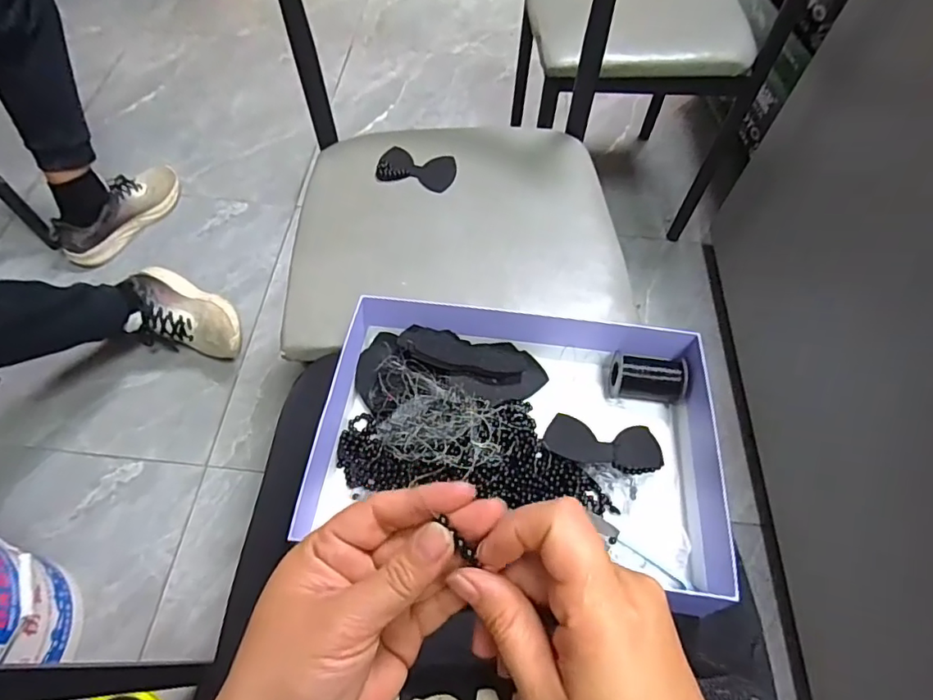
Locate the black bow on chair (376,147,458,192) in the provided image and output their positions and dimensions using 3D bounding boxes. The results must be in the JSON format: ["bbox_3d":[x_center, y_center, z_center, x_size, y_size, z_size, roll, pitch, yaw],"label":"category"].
[{"bbox_3d":[-0.061,-0.228,0.677,0.096,0.006,0.059,14,62,9],"label":"black bow on chair"}]

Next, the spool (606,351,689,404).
[{"bbox_3d":[0.159,0.026,0.474,0.063,0.039,0.040,12,62,8],"label":"spool"}]

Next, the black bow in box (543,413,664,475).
[{"bbox_3d":[0.113,0.077,0.446,0.093,0.008,0.041,8,62,6],"label":"black bow in box"}]

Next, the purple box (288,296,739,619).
[{"bbox_3d":[0.035,0.062,0.443,0.307,0.063,0.214,8,62,6],"label":"purple box"}]

